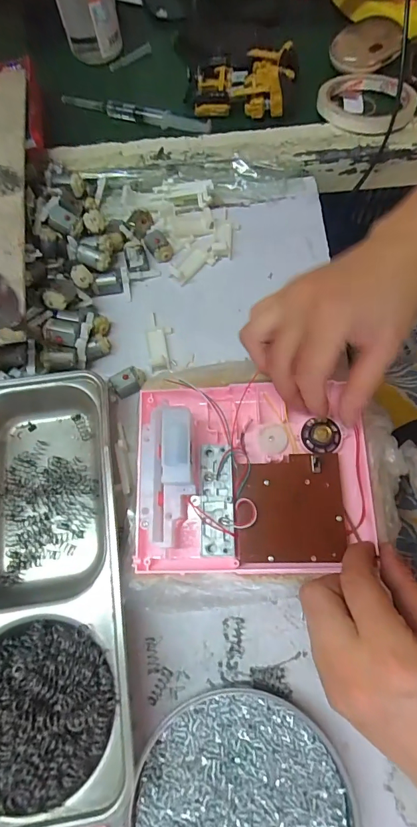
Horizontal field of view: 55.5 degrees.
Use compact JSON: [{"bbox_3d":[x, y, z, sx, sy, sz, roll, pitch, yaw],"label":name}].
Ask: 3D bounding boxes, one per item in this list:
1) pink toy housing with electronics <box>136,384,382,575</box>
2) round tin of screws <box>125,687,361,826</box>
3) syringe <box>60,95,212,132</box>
[{"bbox_3d":[0.031,0.040,0.277,0.160,0.037,0.129,-1,73,2],"label":"pink toy housing with electronics"},{"bbox_3d":[0.021,0.248,0.244,0.133,0.018,0.130,-1,73,2],"label":"round tin of screws"},{"bbox_3d":[-0.078,-0.327,0.428,0.175,0.018,0.013,20,74,8],"label":"syringe"}]

